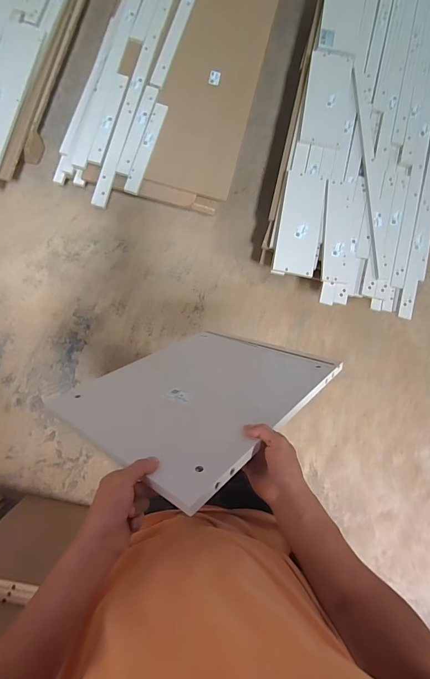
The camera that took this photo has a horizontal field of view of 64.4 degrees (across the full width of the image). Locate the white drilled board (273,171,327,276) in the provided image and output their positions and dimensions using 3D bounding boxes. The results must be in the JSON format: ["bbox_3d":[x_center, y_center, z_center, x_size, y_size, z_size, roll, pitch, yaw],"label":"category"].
[{"bbox_3d":[0.330,-0.446,1.310,0.156,0.021,0.411,11,81,-3],"label":"white drilled board"}]

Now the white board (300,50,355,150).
[{"bbox_3d":[0.460,-0.980,1.392,0.171,0.017,0.418,10,81,-3],"label":"white board"}]

